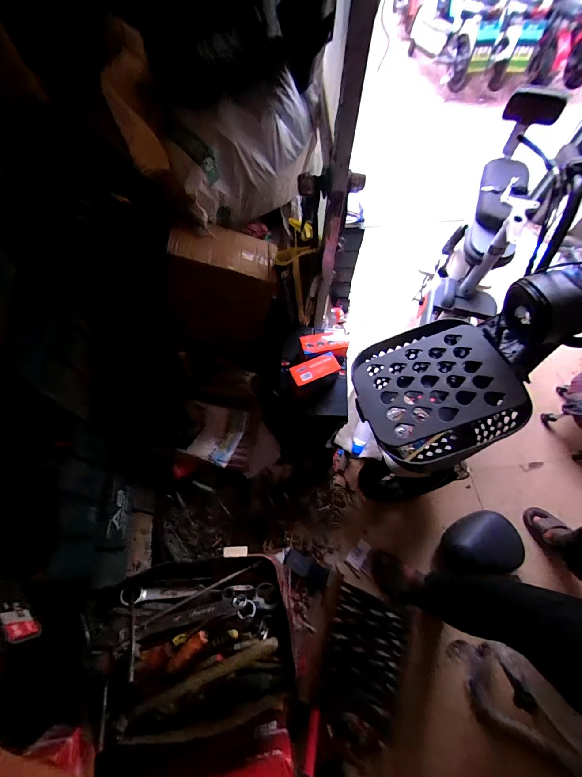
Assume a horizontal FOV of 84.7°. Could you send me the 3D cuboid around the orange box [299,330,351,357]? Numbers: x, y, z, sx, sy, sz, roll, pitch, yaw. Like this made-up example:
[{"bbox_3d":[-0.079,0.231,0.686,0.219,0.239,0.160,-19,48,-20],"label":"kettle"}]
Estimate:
[{"bbox_3d":[0.097,-0.123,0.897,0.131,0.035,0.059,-8,66,-4],"label":"orange box"}]

